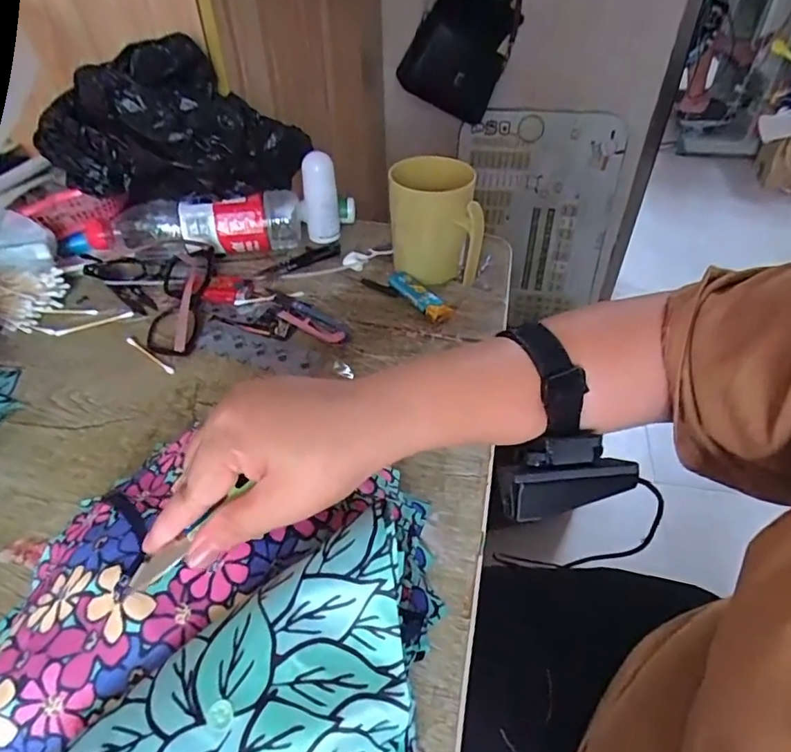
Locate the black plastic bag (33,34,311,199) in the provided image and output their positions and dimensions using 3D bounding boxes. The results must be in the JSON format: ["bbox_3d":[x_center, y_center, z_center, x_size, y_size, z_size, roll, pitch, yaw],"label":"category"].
[{"bbox_3d":[-0.212,-0.256,0.549,0.211,0.120,0.140,3,45,2],"label":"black plastic bag"}]

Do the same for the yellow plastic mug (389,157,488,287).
[{"bbox_3d":[0.037,-0.152,0.546,0.083,0.104,0.093,-4,45,-4],"label":"yellow plastic mug"}]

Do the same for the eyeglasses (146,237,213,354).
[{"bbox_3d":[-0.211,-0.079,0.521,0.046,0.032,0.145,-2,45,-3],"label":"eyeglasses"}]

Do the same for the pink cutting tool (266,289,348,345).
[{"bbox_3d":[-0.091,-0.059,0.521,0.115,0.005,0.028,31,52,27],"label":"pink cutting tool"}]

